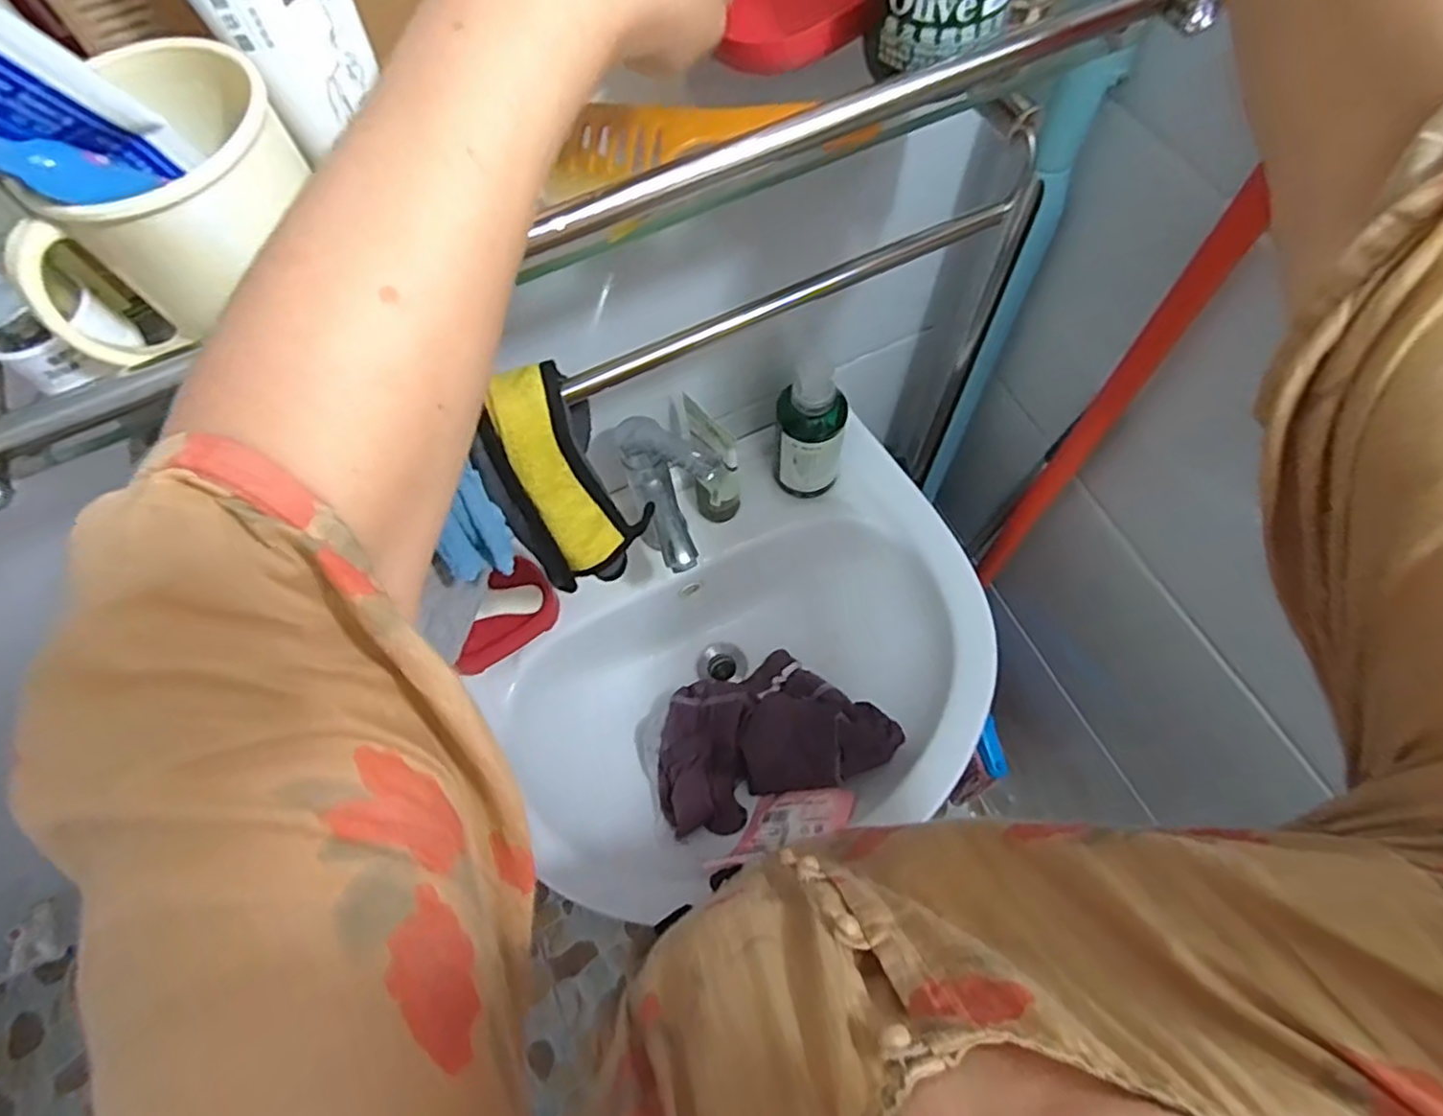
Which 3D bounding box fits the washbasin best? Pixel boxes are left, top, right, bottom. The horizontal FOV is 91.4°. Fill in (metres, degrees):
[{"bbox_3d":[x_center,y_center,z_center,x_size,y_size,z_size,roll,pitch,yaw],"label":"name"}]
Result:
[{"bbox_3d":[0.017,0.134,0.776,0.523,0.161,0.395,-24,67,-8],"label":"washbasin"}]

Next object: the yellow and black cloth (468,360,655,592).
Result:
[{"bbox_3d":[-0.104,-0.048,0.466,0.067,0.158,0.090,41,74,18],"label":"yellow and black cloth"}]

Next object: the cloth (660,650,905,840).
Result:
[{"bbox_3d":[0.038,0.185,0.749,0.242,0.122,0.165,-22,67,-7],"label":"cloth"}]

